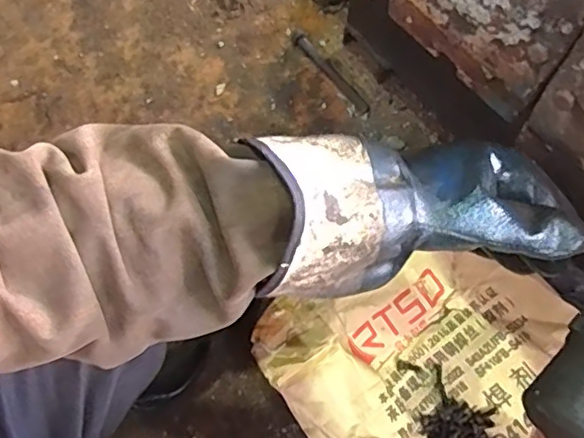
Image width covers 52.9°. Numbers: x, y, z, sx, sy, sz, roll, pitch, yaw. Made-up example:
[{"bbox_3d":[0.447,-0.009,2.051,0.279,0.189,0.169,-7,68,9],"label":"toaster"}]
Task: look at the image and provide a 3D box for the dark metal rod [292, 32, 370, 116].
[{"bbox_3d":[0.067,-0.246,0.983,0.026,0.019,0.187,-38,76,-13],"label":"dark metal rod"}]

